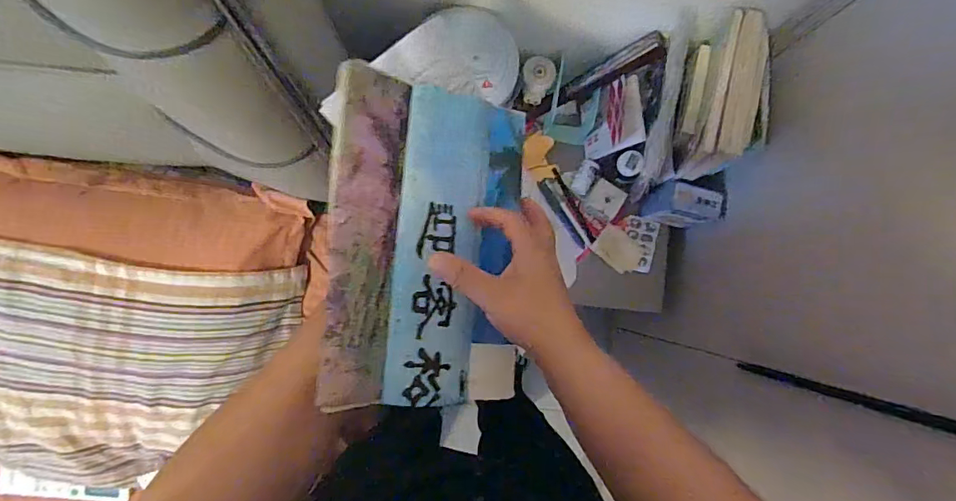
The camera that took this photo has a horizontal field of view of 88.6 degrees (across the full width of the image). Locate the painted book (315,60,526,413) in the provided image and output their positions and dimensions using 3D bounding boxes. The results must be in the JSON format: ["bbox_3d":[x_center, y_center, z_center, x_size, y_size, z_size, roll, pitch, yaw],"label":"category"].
[{"bbox_3d":[-0.038,-0.009,0.399,0.169,0.014,0.256,7,81,-32],"label":"painted book"}]

